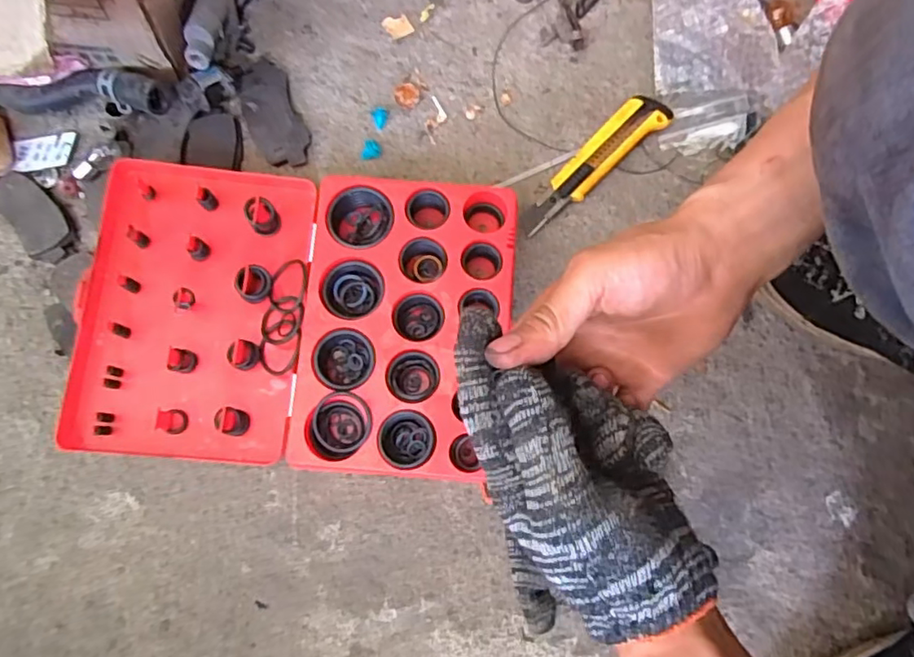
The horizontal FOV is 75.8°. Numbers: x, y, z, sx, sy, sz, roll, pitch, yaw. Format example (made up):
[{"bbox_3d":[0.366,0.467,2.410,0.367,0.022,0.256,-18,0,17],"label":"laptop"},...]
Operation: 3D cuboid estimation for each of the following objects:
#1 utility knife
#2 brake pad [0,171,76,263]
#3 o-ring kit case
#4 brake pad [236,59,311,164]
[{"bbox_3d":[0.117,-0.147,0.517,0.161,0.020,0.040,-40,81,-9],"label":"utility knife"},{"bbox_3d":[-0.368,-0.098,0.507,0.043,0.016,0.099,-43,81,-9],"label":"brake pad"},{"bbox_3d":[-0.126,-0.012,0.473,0.332,0.049,0.240,4,77,0],"label":"o-ring kit case"},{"bbox_3d":[-0.164,-0.190,0.522,0.045,0.016,0.103,-23,79,-6],"label":"brake pad"}]

